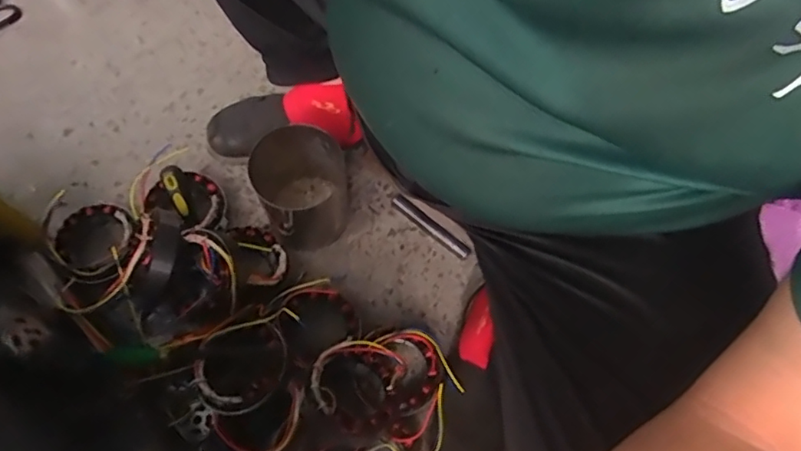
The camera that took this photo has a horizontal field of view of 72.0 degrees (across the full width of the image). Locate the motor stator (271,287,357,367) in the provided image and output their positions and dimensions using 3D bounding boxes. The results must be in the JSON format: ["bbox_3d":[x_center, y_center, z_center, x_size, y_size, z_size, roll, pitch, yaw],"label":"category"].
[{"bbox_3d":[-0.114,0.134,0.757,0.100,0.061,0.100,1,70,-2],"label":"motor stator"}]

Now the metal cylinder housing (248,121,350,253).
[{"bbox_3d":[-0.137,-0.053,0.781,0.121,0.153,0.129,1,70,-2],"label":"metal cylinder housing"}]

